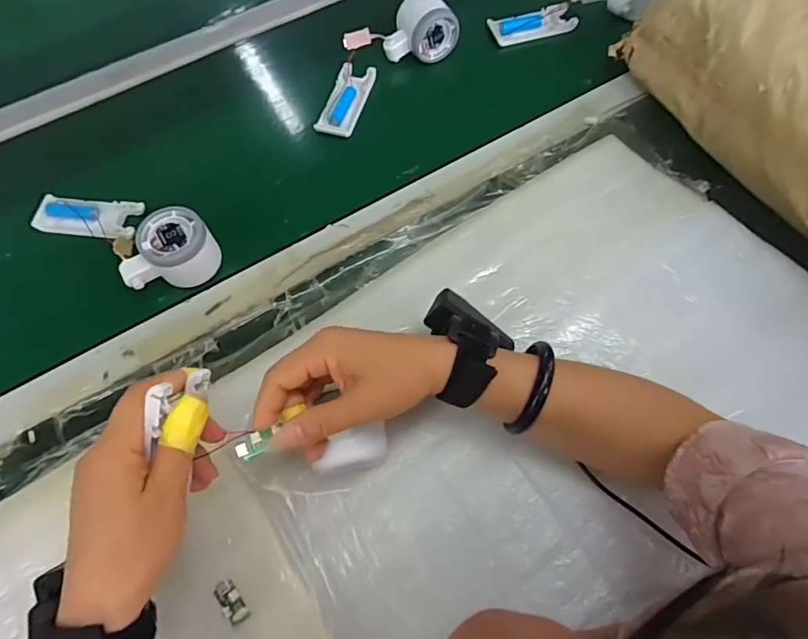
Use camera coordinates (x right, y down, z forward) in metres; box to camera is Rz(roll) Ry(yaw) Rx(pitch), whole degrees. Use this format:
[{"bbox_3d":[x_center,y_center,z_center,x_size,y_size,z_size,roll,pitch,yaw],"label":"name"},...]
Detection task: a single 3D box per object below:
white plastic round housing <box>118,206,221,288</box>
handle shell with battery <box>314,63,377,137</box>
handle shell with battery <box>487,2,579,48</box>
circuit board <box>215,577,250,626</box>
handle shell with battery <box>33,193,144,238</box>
[{"bbox_3d":[-0.217,-0.063,0.444,0.087,0.046,0.054,-24,69,-10],"label":"white plastic round housing"},{"bbox_3d":[-0.065,-0.249,0.542,0.041,0.012,0.100,16,68,7],"label":"handle shell with battery"},{"bbox_3d":[0.158,-0.362,0.588,0.104,0.021,0.042,-14,67,-6],"label":"handle shell with battery"},{"bbox_3d":[-0.123,0.201,0.342,0.014,0.004,0.030,-36,71,-14],"label":"circuit board"},{"bbox_3d":[-0.319,-0.103,0.483,0.104,0.010,0.046,5,67,2],"label":"handle shell with battery"}]

